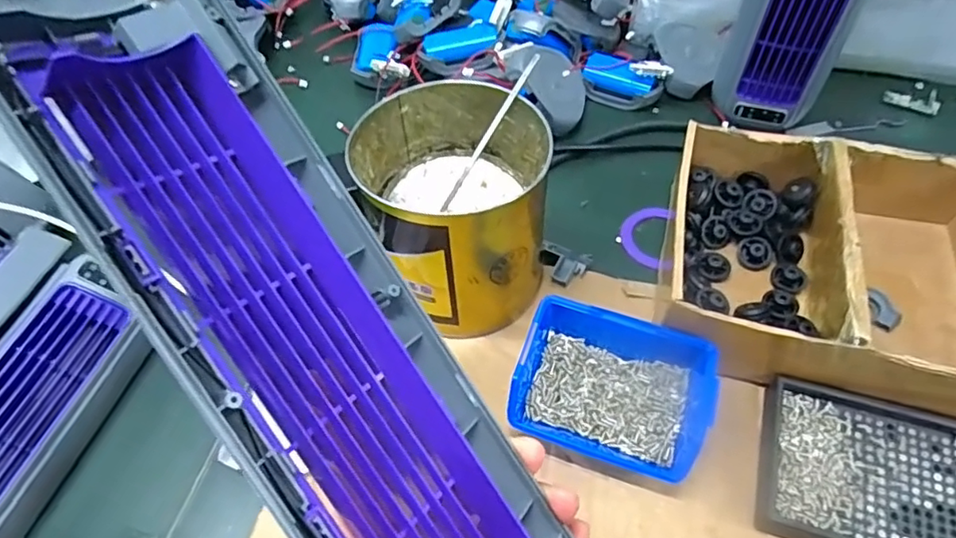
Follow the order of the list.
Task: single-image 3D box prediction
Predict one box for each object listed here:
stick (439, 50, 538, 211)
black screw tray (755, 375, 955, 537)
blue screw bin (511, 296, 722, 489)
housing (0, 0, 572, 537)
[{"bbox_3d":[0.007,-0.086,0.383,0.006,0.006,0.114,38,104,22],"label":"stick"},{"bbox_3d":[0.235,0.121,0.337,0.137,0.023,0.095,15,57,12],"label":"black screw tray"},{"bbox_3d":[0.082,0.072,0.364,0.112,0.044,0.086,17,57,14],"label":"blue screw bin"},{"bbox_3d":[-0.057,0.019,0.201,0.074,0.046,0.282,-36,96,-18],"label":"housing"}]

